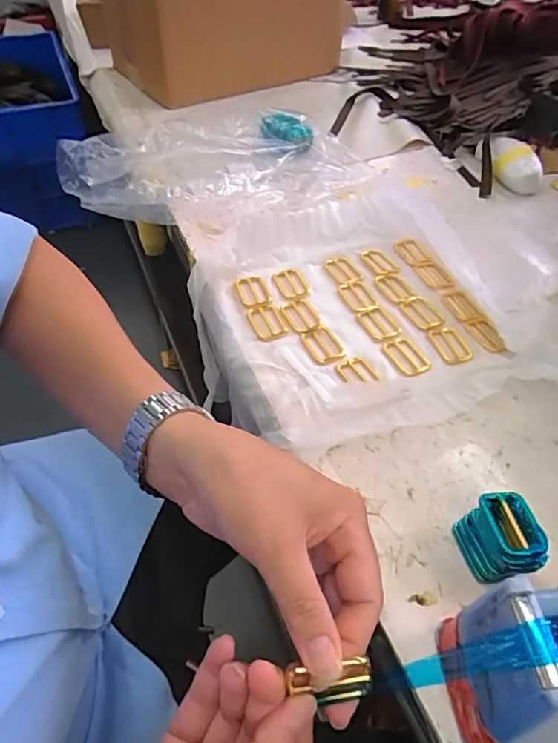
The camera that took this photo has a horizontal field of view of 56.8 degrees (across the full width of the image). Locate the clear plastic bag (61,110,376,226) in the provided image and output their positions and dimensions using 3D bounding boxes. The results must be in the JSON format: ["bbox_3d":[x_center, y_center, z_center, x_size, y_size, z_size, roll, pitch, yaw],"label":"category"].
[{"bbox_3d":[-0.081,-0.273,0.676,0.386,0.058,0.181,-11,49,-10],"label":"clear plastic bag"}]

